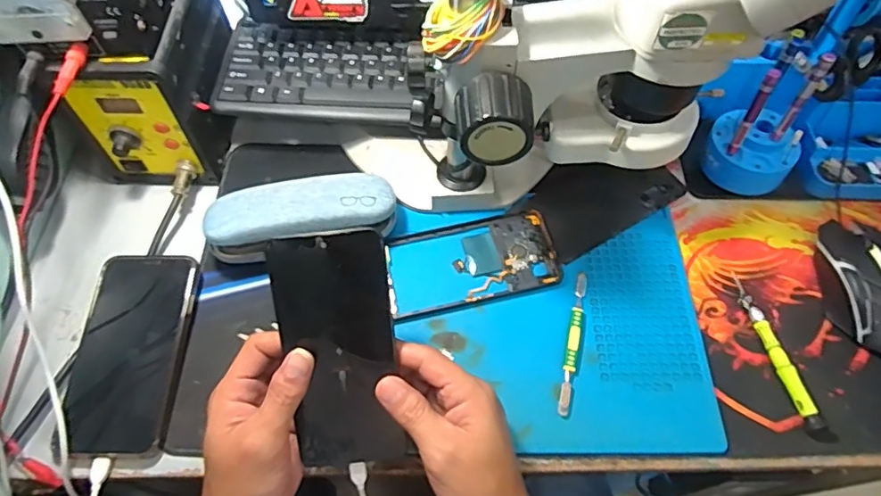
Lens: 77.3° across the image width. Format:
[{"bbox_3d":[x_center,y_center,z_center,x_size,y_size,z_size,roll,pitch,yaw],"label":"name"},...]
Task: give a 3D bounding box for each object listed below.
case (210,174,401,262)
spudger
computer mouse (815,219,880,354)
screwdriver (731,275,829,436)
[{"bbox_3d":[-0.117,-0.025,0.475,0.151,0.049,0.066,-15,61,-8],"label":"case"},{"bbox_3d":[0.106,0.073,0.441,0.010,0.007,0.119,12,61,7],"label":"spudger"},{"bbox_3d":[0.346,0.025,0.448,0.054,0.039,0.115,3,60,2],"label":"computer mouse"},{"bbox_3d":[0.263,0.081,0.435,0.014,0.010,0.126,-12,61,-6],"label":"screwdriver"}]

